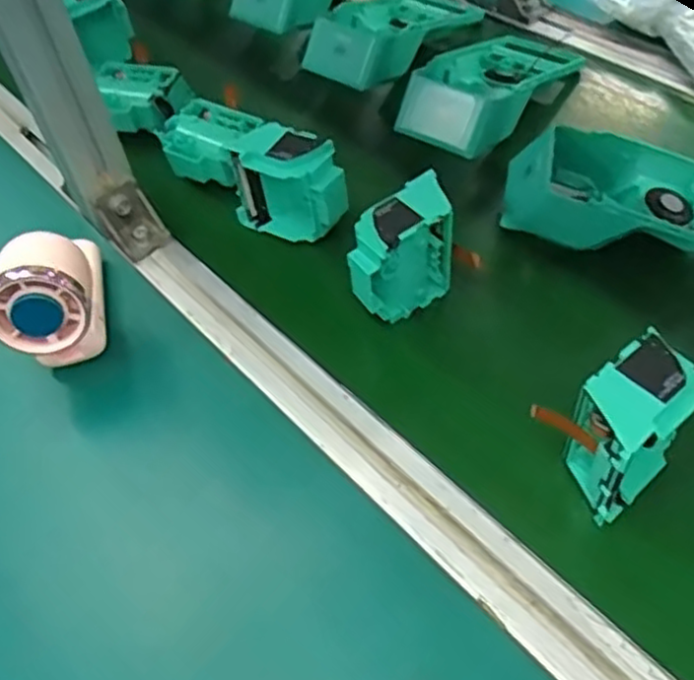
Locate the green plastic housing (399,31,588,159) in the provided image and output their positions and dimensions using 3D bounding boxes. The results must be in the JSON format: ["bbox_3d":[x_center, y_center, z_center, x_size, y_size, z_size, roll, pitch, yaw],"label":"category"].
[{"bbox_3d":[0.122,-0.218,0.604,0.094,0.046,0.195,30,59,28],"label":"green plastic housing"}]

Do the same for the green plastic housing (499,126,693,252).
[{"bbox_3d":[0.207,-0.101,0.498,0.192,0.053,0.099,9,51,14],"label":"green plastic housing"}]

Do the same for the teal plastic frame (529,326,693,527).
[{"bbox_3d":[0.145,0.047,0.370,0.077,0.079,0.047,-35,54,-22],"label":"teal plastic frame"}]

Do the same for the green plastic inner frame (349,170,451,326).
[{"bbox_3d":[0.034,-0.054,0.468,0.079,0.079,0.040,-31,53,-19],"label":"green plastic inner frame"}]

